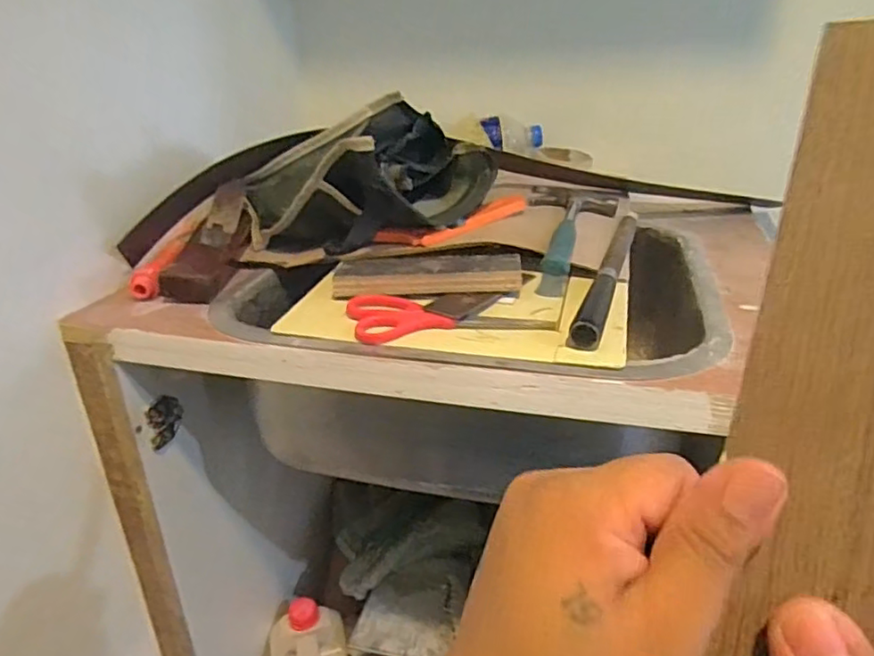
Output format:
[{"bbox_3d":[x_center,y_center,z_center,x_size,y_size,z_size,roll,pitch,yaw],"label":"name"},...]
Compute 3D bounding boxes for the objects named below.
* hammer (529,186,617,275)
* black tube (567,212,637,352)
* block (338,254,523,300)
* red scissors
[{"bbox_3d":[0.144,-0.116,0.671,0.097,0.030,0.267,4,25,13],"label":"hammer"},{"bbox_3d":[0.175,-0.060,0.616,0.022,0.023,0.332,8,26,21],"label":"black tube"},{"bbox_3d":[-0.009,-0.051,0.595,0.177,0.022,0.059,-2,24,0],"label":"block"},{"bbox_3d":[0.009,-0.013,0.547,0.172,0.020,0.063,-4,25,-5],"label":"red scissors"}]

